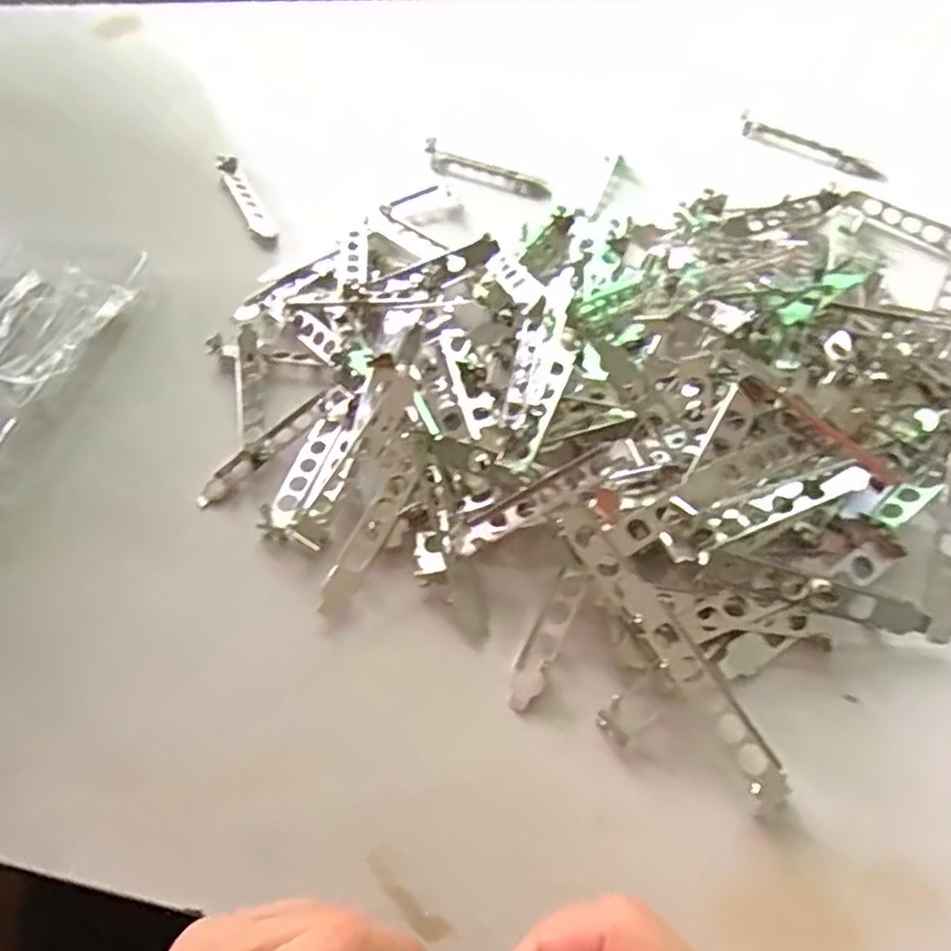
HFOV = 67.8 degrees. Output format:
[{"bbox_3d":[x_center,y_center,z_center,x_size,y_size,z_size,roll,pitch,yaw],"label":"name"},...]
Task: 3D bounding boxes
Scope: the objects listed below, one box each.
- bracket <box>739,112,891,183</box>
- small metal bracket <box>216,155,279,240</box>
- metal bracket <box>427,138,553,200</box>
[{"bbox_3d":[0.281,-0.273,0.595,0.127,0.013,0.021,32,65,24],"label":"bracket"},{"bbox_3d":[-0.205,-0.246,0.626,0.023,0.018,0.119,-27,58,-11],"label":"small metal bracket"},{"bbox_3d":[0.009,-0.266,0.622,0.128,0.013,0.023,27,63,22],"label":"metal bracket"}]

